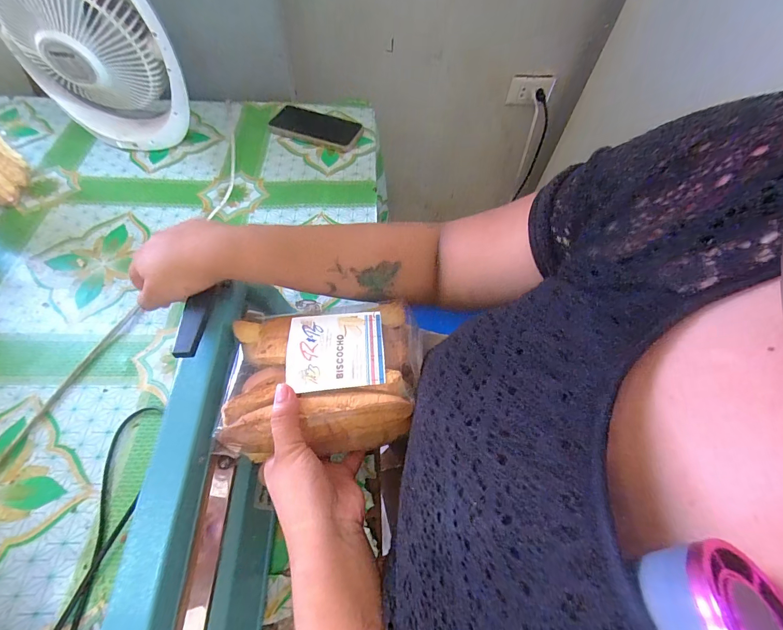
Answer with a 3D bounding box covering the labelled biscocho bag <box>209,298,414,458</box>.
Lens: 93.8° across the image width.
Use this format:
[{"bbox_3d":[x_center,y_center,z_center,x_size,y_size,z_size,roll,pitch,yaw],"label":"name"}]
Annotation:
[{"bbox_3d":[-0.061,0.050,0.304,0.162,0.050,0.119,-4,58,-4],"label":"labelled biscocho bag"}]

